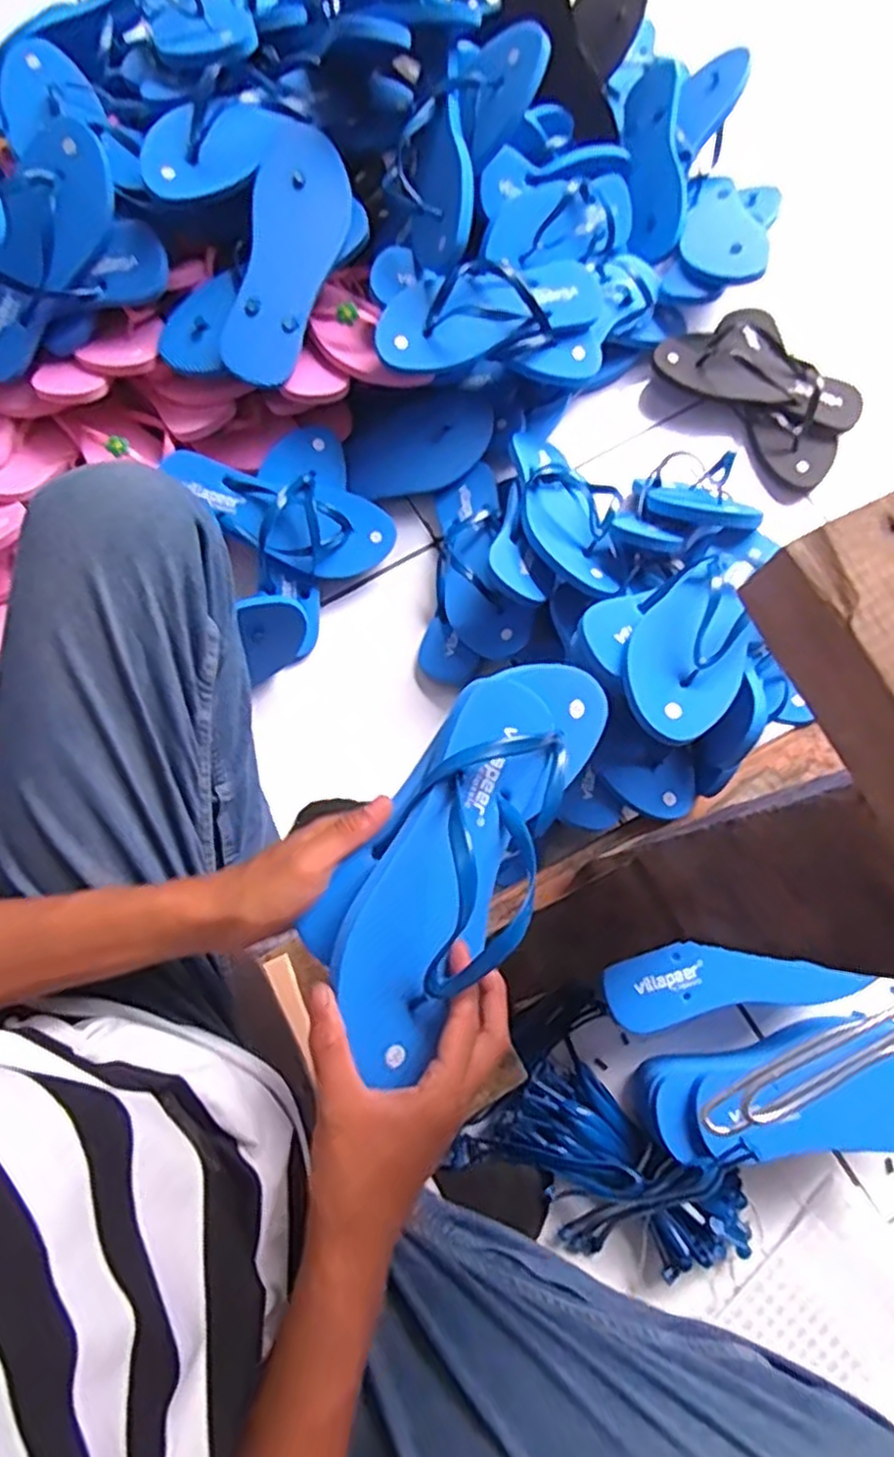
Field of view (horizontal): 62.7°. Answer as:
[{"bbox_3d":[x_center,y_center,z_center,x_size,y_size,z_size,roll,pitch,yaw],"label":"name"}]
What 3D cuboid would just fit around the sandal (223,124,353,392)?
[{"bbox_3d":[-0.158,-0.453,0.720,0.085,0.039,0.228,17,94,-13],"label":"sandal"}]

